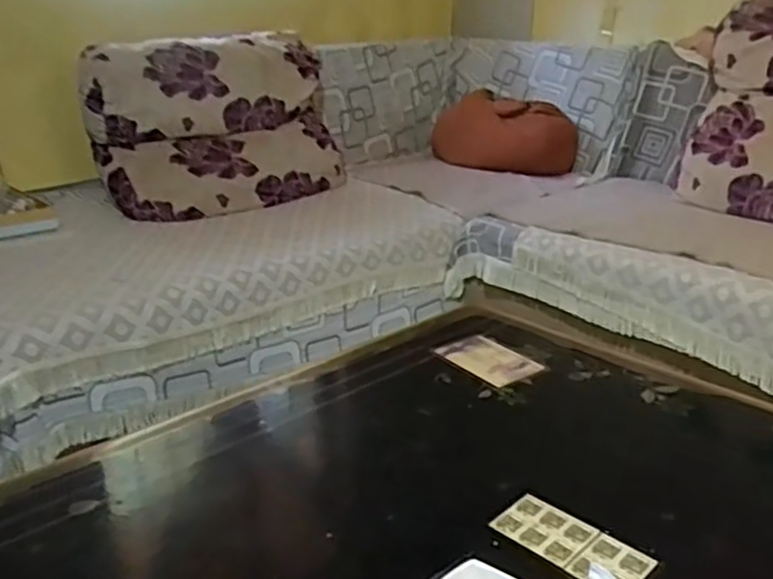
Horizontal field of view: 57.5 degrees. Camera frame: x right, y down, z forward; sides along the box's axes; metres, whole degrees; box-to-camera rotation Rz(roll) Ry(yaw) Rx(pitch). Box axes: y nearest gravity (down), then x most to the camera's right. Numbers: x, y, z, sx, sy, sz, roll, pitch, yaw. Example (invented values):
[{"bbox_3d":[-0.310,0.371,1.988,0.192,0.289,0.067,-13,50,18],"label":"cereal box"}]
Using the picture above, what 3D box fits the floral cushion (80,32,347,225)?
[{"bbox_3d":[-0.310,-0.348,1.488,0.150,0.325,0.600,11,24,31],"label":"floral cushion"}]

